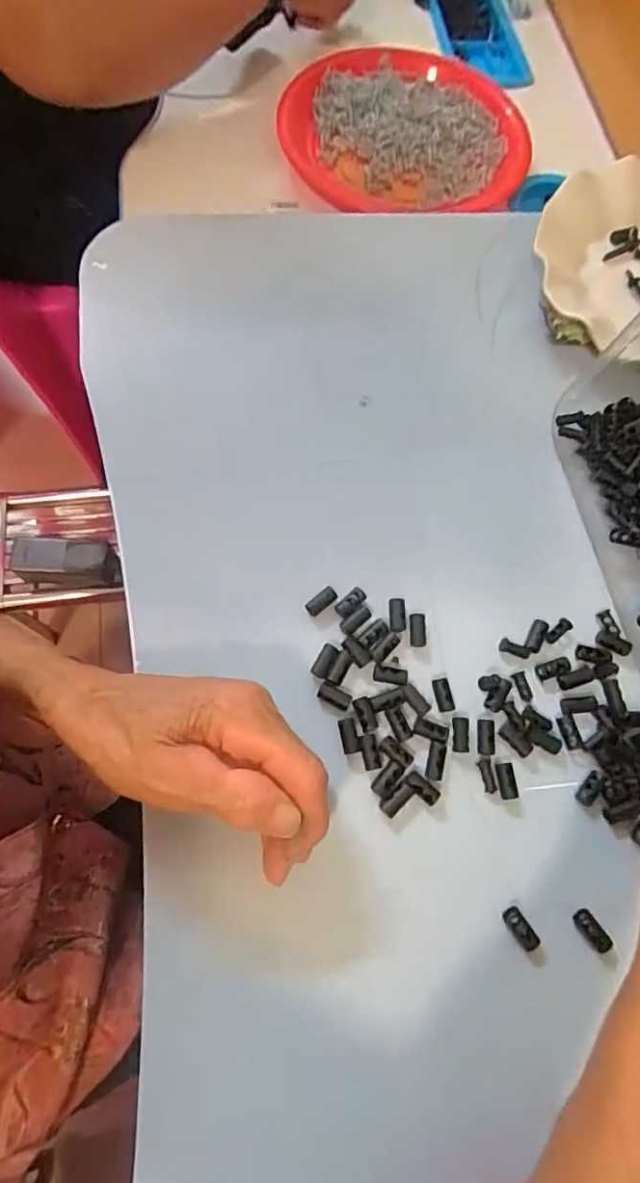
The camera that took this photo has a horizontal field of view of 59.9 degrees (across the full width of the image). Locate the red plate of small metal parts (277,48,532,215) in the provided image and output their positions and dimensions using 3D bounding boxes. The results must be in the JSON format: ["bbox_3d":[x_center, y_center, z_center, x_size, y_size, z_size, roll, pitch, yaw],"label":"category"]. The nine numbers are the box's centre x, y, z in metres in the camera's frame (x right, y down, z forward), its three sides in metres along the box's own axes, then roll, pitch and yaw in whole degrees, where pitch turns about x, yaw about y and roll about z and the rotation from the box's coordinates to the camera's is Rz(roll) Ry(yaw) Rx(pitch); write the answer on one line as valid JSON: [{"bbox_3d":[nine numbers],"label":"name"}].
[{"bbox_3d":[0.072,-0.435,0.521,0.213,0.041,0.178,-6,72,-6],"label":"red plate of small metal parts"}]

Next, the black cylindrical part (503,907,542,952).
[{"bbox_3d":[0.098,0.163,0.267,0.009,0.006,0.020,-29,76,-13],"label":"black cylindrical part"}]

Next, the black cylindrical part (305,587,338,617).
[{"bbox_3d":[0.001,0.005,0.308,0.018,0.007,0.008,-37,78,-15],"label":"black cylindrical part"}]

